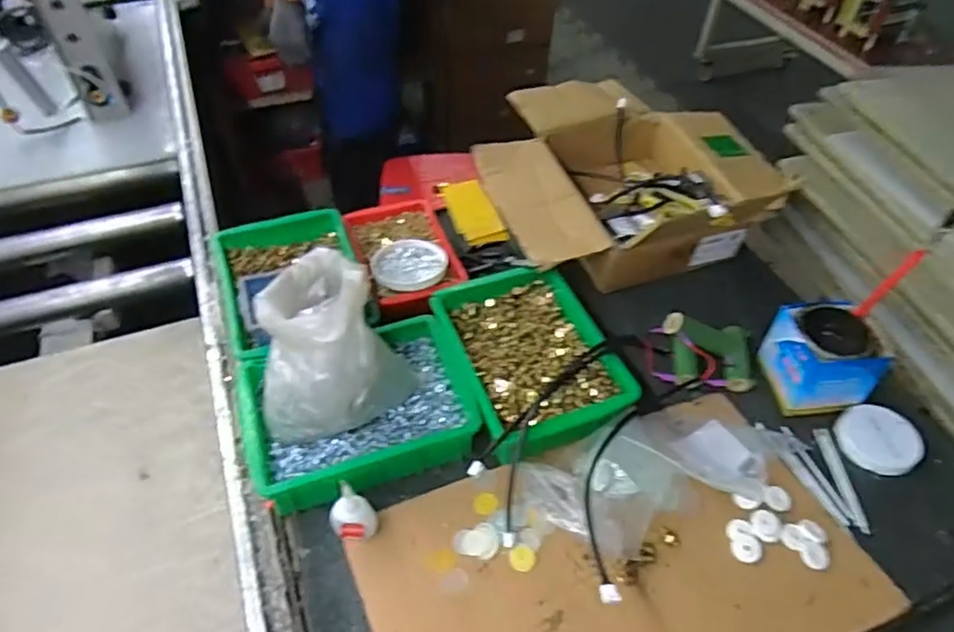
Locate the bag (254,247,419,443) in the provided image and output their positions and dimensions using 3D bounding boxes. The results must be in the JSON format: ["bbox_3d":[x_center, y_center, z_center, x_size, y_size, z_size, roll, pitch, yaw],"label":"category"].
[{"bbox_3d":[-0.172,0.029,0.675,0.150,0.191,0.168,33,56,24],"label":"bag"}]

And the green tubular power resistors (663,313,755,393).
[{"bbox_3d":[0.299,0.038,0.798,0.127,0.069,0.100,1,49,1],"label":"green tubular power resistors"}]

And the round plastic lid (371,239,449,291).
[{"bbox_3d":[-0.094,-0.072,0.861,0.102,0.014,0.099,1,49,-1],"label":"round plastic lid"}]

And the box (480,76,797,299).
[{"bbox_3d":[0.238,-0.237,0.964,0.443,0.135,0.411,-18,53,-10],"label":"box"}]

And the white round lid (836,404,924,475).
[{"bbox_3d":[0.479,0.144,0.736,0.088,0.010,0.087,1,49,-1],"label":"white round lid"}]

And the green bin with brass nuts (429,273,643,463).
[{"bbox_3d":[0.065,0.040,0.761,0.182,0.043,0.244,-17,52,-16],"label":"green bin with brass nuts"}]

